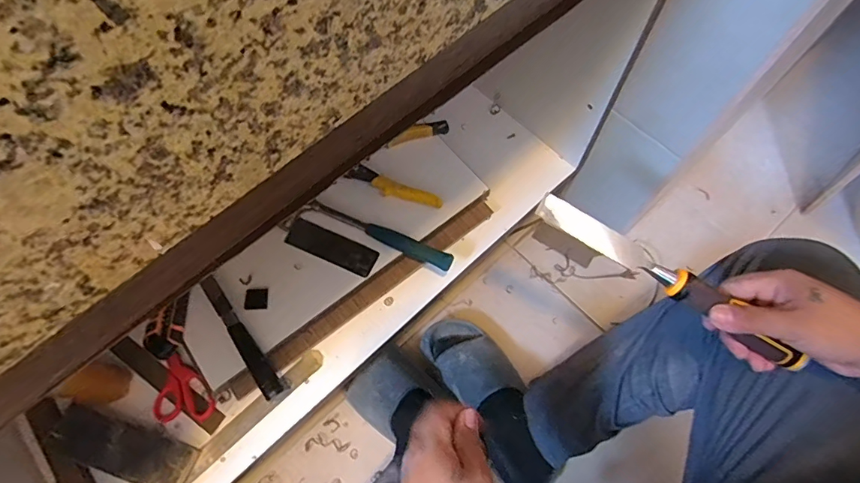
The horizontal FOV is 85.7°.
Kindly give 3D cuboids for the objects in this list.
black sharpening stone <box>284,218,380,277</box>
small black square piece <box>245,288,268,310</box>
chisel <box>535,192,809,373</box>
[{"bbox_3d":[-0.139,0.007,0.657,0.130,0.011,0.040,22,70,11],"label":"black sharpening stone"},{"bbox_3d":[-0.236,0.078,0.632,0.029,0.004,0.030,-2,62,-12],"label":"small black square piece"},{"bbox_3d":[0.222,0.034,0.431,0.269,0.020,0.027,33,72,7],"label":"chisel"}]

